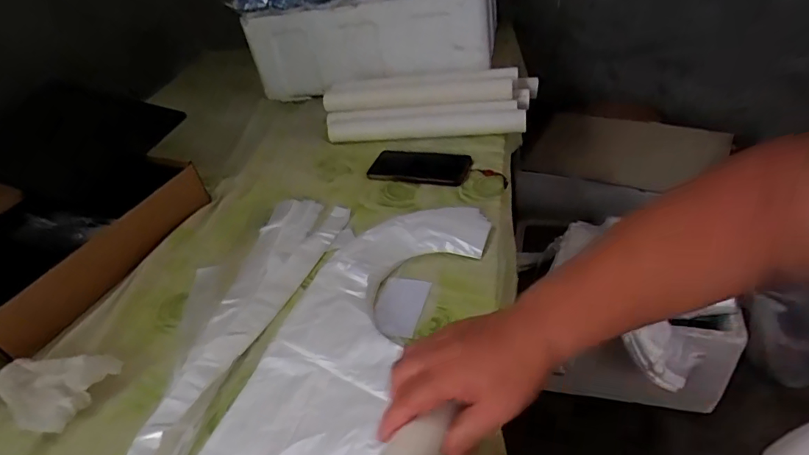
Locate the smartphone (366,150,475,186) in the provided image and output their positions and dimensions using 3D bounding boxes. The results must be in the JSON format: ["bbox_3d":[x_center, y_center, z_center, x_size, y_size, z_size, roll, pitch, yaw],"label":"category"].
[{"bbox_3d":[0.025,-0.101,0.810,0.168,0.015,0.085,6,42,22],"label":"smartphone"}]

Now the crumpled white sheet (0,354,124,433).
[{"bbox_3d":[-0.397,0.175,0.551,0.124,0.029,0.096,16,44,26],"label":"crumpled white sheet"}]

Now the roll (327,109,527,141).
[{"bbox_3d":[0.033,-0.183,0.873,0.360,0.043,0.055,2,40,16],"label":"roll"}]

